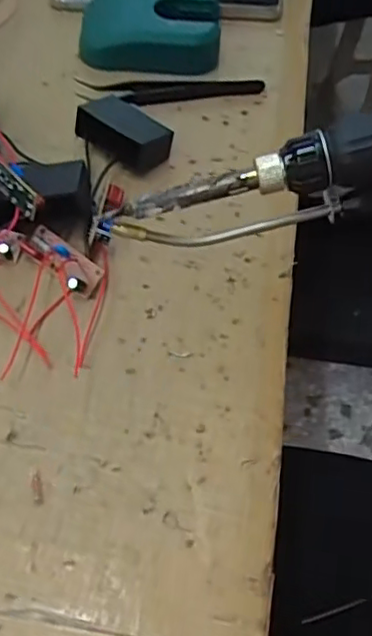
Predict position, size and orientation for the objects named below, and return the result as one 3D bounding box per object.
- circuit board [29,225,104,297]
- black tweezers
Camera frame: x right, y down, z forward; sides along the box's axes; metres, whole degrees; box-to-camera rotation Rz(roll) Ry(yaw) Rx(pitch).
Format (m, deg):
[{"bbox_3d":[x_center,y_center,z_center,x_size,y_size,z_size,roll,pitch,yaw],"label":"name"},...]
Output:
[{"bbox_3d":[-0.061,-0.028,0.309,0.044,0.008,0.016,37,61,20],"label":"circuit board"},{"bbox_3d":[-0.008,-0.142,0.393,0.113,0.011,0.017,-7,57,-8],"label":"black tweezers"}]

